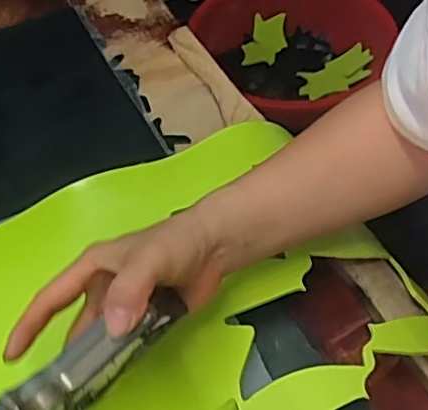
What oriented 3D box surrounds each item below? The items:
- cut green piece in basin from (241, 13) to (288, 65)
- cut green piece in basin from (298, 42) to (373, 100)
[{"bbox_3d":[0.109,-0.357,1.319,0.101,0.020,0.118,-3,78,-14],"label":"cut green piece in basin"},{"bbox_3d":[0.247,-0.269,1.243,0.161,0.013,0.094,-26,54,-7],"label":"cut green piece in basin"}]

